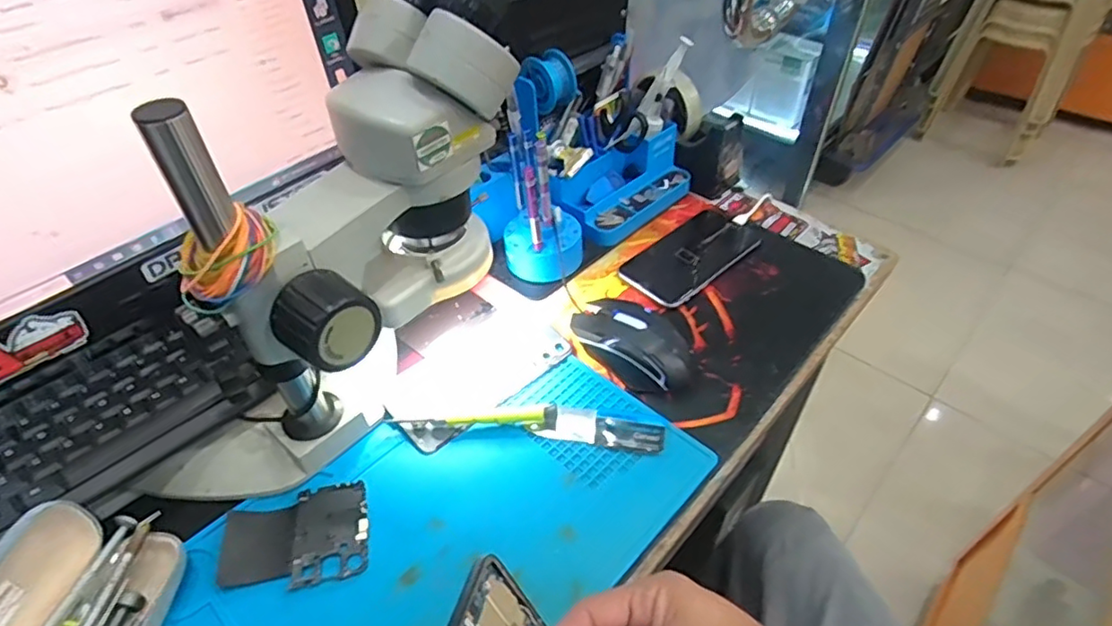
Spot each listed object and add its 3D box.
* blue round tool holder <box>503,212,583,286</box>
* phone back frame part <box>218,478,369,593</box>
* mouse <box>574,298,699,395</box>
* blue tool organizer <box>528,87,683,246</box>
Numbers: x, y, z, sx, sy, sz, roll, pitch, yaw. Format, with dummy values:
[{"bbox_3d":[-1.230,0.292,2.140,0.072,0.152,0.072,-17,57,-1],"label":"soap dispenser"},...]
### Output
[{"bbox_3d":[-0.012,-0.065,0.597,0.077,0.059,0.069,2,45,2],"label":"blue round tool holder"},{"bbox_3d":[-0.177,0.153,0.415,0.092,0.008,0.068,-11,46,-10],"label":"phone back frame part"},{"bbox_3d":[0.066,0.023,0.523,0.116,0.036,0.061,26,51,25],"label":"mouse"},{"bbox_3d":[0.078,-0.138,0.658,0.157,0.072,0.077,-31,52,-27],"label":"blue tool organizer"}]

